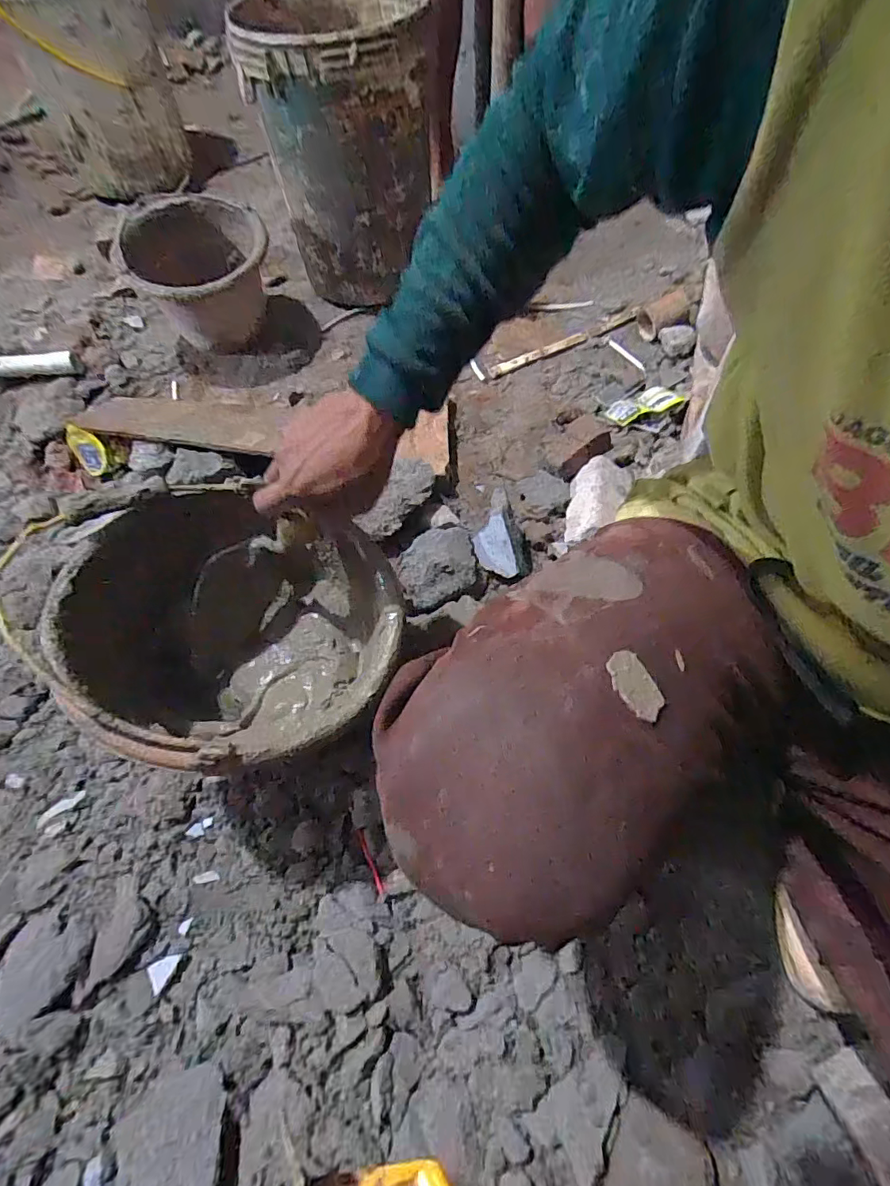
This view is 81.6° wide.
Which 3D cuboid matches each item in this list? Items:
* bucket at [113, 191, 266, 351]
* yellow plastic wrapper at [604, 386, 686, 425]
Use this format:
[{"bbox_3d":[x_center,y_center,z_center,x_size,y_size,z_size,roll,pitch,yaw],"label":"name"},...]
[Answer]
[{"bbox_3d":[-0.433,-0.565,0.934,0.229,0.194,0.239,-1,61,3],"label":"bucket"},{"bbox_3d":[0.334,-0.319,0.872,0.122,0.018,0.060,-23,62,-9],"label":"yellow plastic wrapper"}]

